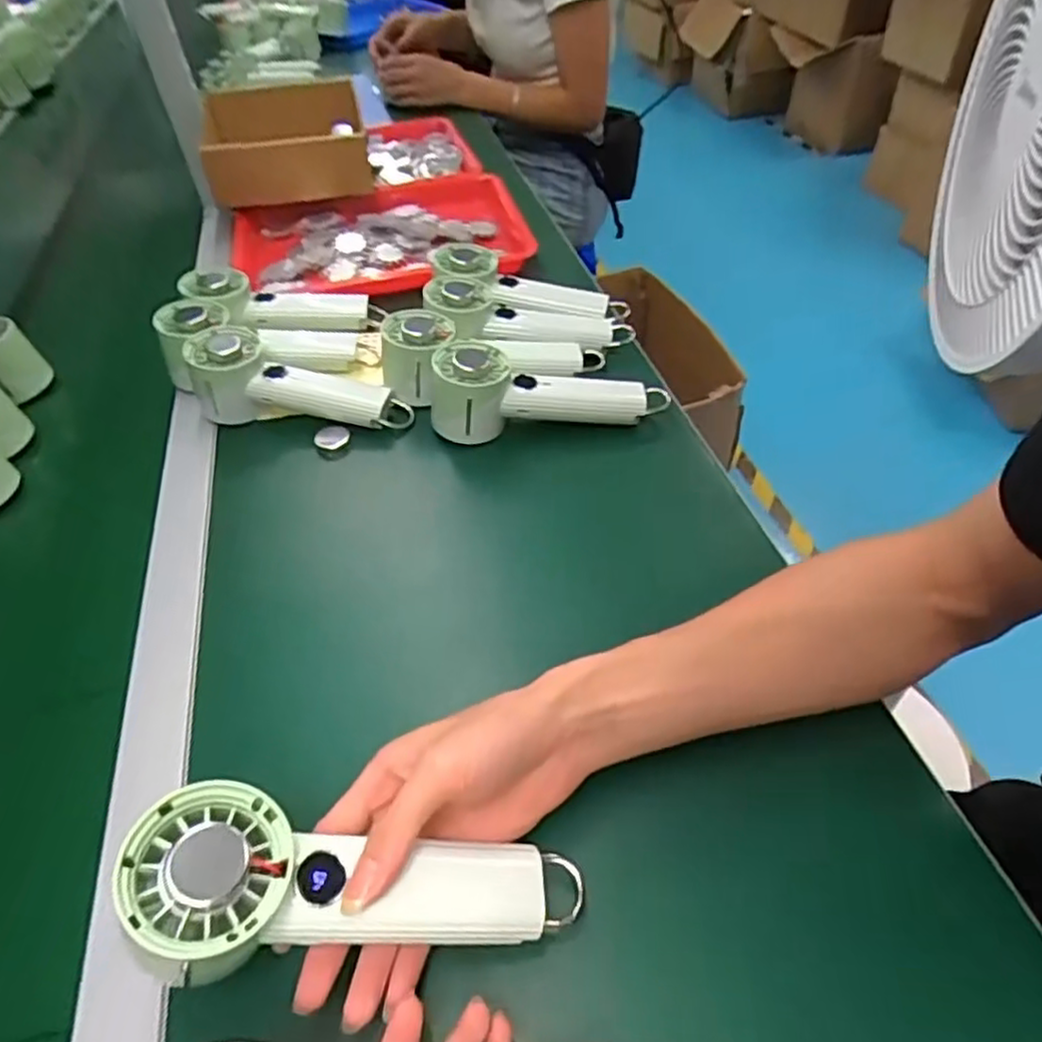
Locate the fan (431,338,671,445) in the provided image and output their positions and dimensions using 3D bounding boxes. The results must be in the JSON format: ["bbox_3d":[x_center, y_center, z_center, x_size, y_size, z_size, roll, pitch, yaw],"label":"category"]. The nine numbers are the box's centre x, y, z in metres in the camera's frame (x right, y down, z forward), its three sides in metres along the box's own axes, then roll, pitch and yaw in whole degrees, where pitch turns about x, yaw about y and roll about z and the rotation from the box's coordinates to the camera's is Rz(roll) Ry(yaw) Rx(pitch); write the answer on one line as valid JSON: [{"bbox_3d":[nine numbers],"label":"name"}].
[{"bbox_3d":[0.022,-0.114,0.576,0.193,0.061,0.069,-6,47,0],"label":"fan"}]

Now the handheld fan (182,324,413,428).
[{"bbox_3d":[-0.191,-0.113,0.608,0.186,0.059,0.057,12,48,-1],"label":"handheld fan"}]

